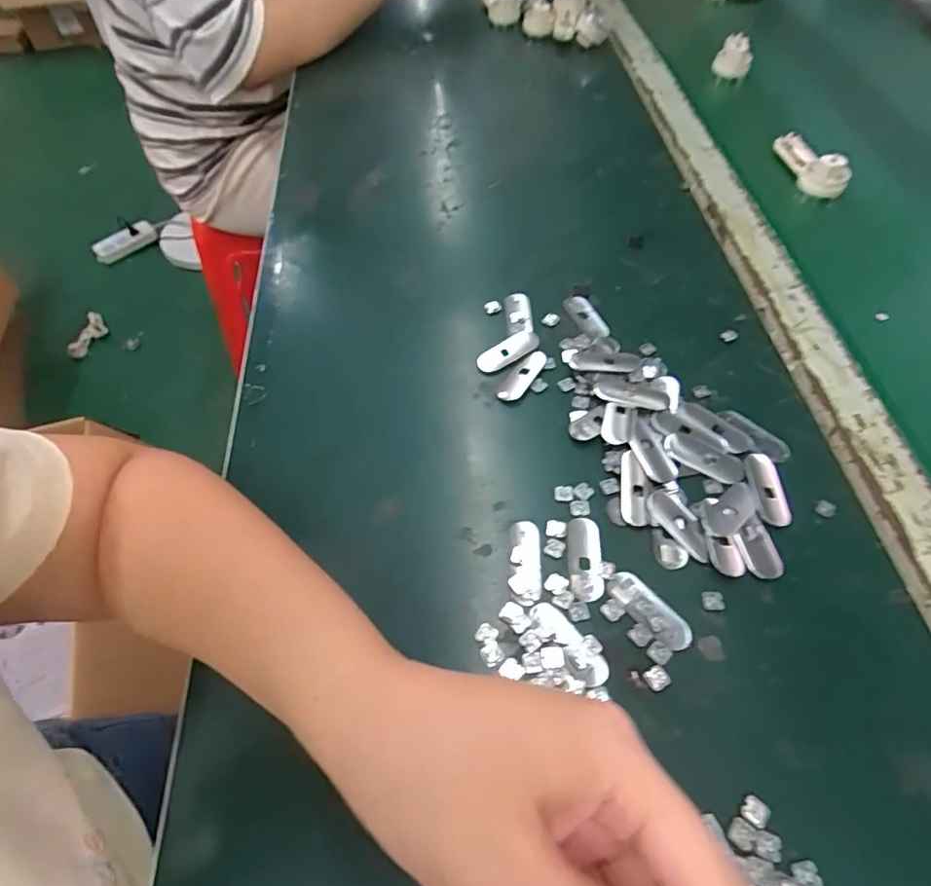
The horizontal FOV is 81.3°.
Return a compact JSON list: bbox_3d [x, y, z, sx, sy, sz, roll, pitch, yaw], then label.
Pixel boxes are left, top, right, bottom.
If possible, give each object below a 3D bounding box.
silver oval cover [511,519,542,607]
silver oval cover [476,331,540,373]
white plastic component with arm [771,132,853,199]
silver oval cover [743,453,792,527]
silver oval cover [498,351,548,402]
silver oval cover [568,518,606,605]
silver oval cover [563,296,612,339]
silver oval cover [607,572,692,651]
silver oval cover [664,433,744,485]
[{"bbox_3d":[0.036,0.069,0.317,0.017,0.004,0.050,1,57,3],"label":"silver oval cover"},{"bbox_3d":[0.033,-0.069,0.411,0.052,0.004,0.019,-29,61,-16],"label":"silver oval cover"},{"bbox_3d":[0.341,-0.280,0.533,0.039,0.032,0.090,-4,57,-1],"label":"white plastic component with arm"},{"bbox_3d":[0.189,0.028,0.339,0.021,0.004,0.050,-1,57,2],"label":"silver oval cover"},{"bbox_3d":[0.042,-0.049,0.394,0.018,0.004,0.049,27,62,18],"label":"silver oval cover"},{"bbox_3d":[0.070,0.067,0.317,0.019,0.004,0.050,2,57,3],"label":"silver oval cover"},{"bbox_3d":[0.098,-0.101,0.432,0.020,0.004,0.050,-27,60,-15],"label":"silver oval cover"},{"bbox_3d":[0.102,0.092,0.301,0.020,0.004,0.050,-38,63,-20],"label":"silver oval cover"},{"bbox_3d":[0.155,0.008,0.350,0.051,0.005,0.021,23,61,16],"label":"silver oval cover"}]

